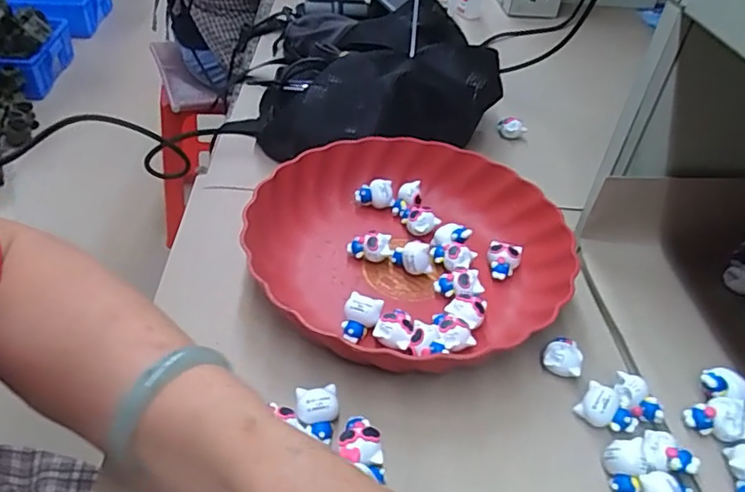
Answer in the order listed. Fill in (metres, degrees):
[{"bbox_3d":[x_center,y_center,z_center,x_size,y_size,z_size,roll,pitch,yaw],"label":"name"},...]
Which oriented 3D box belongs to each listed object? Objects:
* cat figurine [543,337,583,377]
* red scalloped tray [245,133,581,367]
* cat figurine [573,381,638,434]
[{"bbox_3d":[0.131,0.077,0.390,0.024,0.018,0.023,1,42,-1],"label":"cat figurine"},{"bbox_3d":[0.028,-0.001,0.448,0.240,0.054,0.233,-24,48,-26],"label":"red scalloped tray"},{"bbox_3d":[0.149,0.106,0.360,0.035,0.019,0.023,32,50,29],"label":"cat figurine"}]

